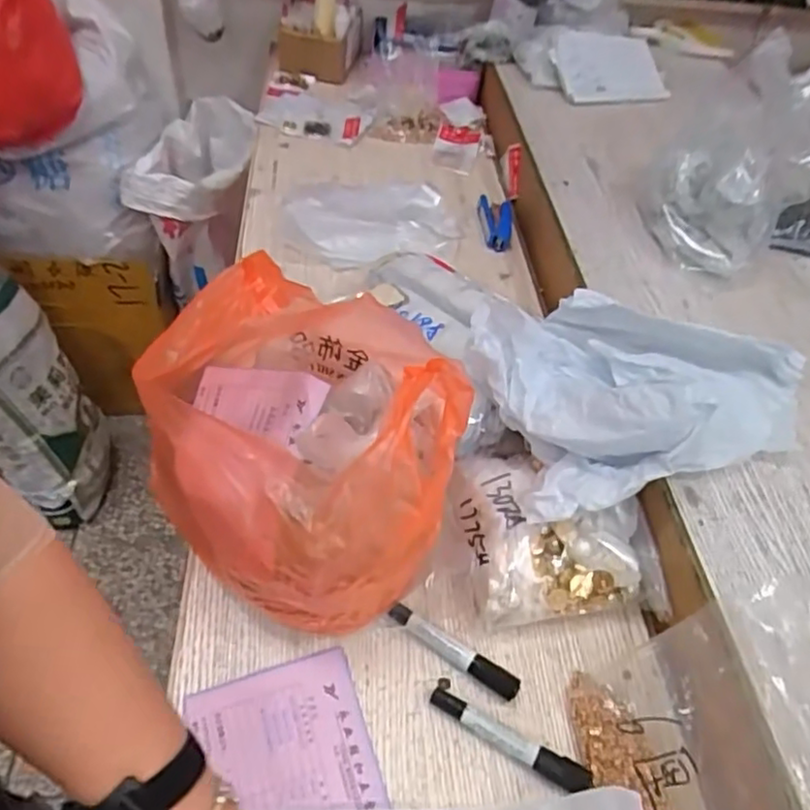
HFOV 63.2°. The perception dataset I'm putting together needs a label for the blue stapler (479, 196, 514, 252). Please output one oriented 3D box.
[{"bbox_3d":[0.142,-0.290,1.046,0.055,0.033,0.115,8,47,4],"label":"blue stapler"}]

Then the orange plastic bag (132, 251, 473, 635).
[{"bbox_3d":[-0.077,0.022,0.563,0.244,0.236,0.248,5,46,1],"label":"orange plastic bag"}]

